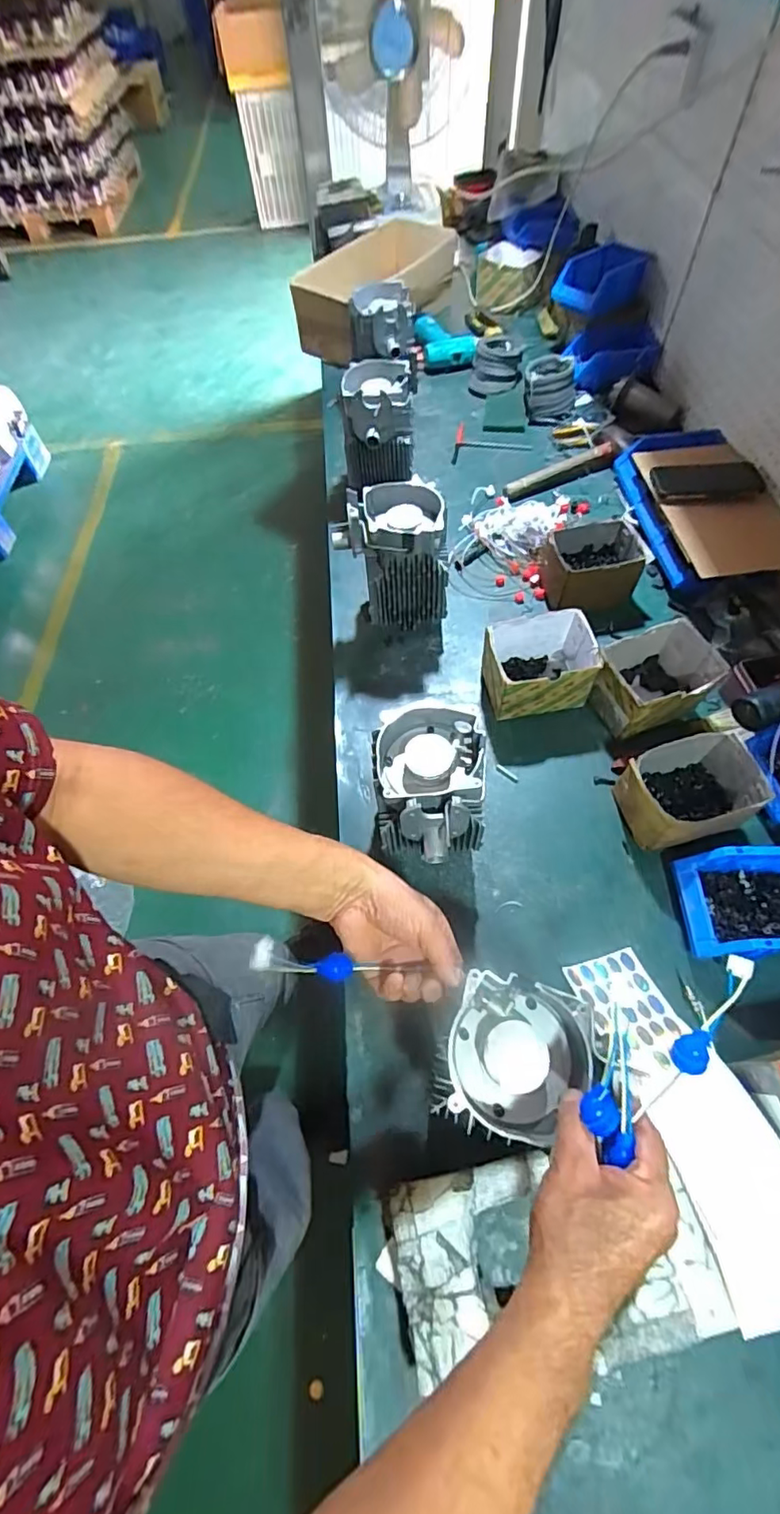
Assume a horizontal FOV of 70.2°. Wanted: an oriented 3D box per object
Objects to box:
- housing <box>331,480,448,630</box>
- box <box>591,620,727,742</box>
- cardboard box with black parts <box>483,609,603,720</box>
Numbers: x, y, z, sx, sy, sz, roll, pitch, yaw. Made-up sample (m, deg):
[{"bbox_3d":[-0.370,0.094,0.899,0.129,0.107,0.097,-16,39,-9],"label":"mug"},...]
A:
[{"bbox_3d":[0.002,-0.297,0.855,0.159,0.190,0.117,-12,61,-5],"label":"housing"},{"bbox_3d":[0.376,-0.108,0.794,0.166,0.100,0.118,-26,63,-12],"label":"box"},{"bbox_3d":[0.215,-0.134,0.817,0.149,0.099,0.124,-4,60,0],"label":"cardboard box with black parts"}]

